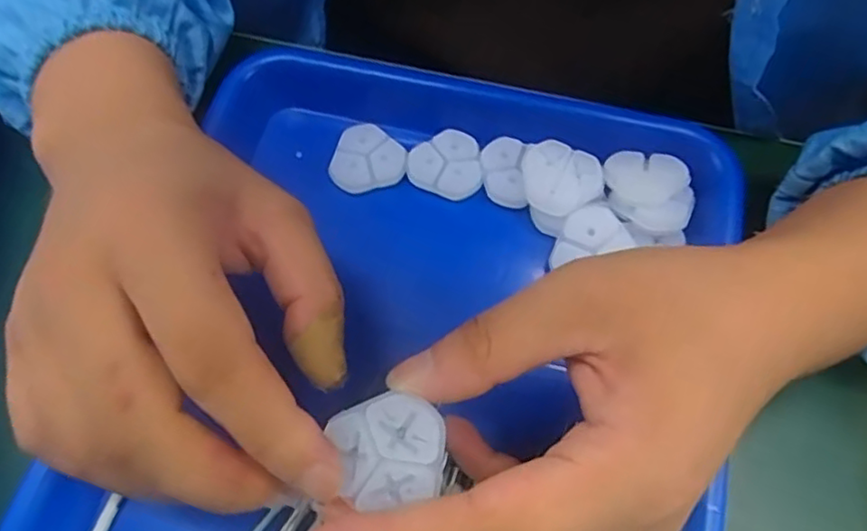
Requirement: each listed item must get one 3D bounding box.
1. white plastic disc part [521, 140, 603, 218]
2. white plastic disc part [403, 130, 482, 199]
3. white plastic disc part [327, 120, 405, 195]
[{"bbox_3d":[0.058,-0.042,0.292,0.034,0.007,0.035,-1,66,1],"label":"white plastic disc part"},{"bbox_3d":[0.005,-0.048,0.308,0.034,0.005,0.035,-11,66,-3],"label":"white plastic disc part"},{"bbox_3d":[-0.034,-0.054,0.311,0.036,0.004,0.035,-17,67,-6],"label":"white plastic disc part"}]

